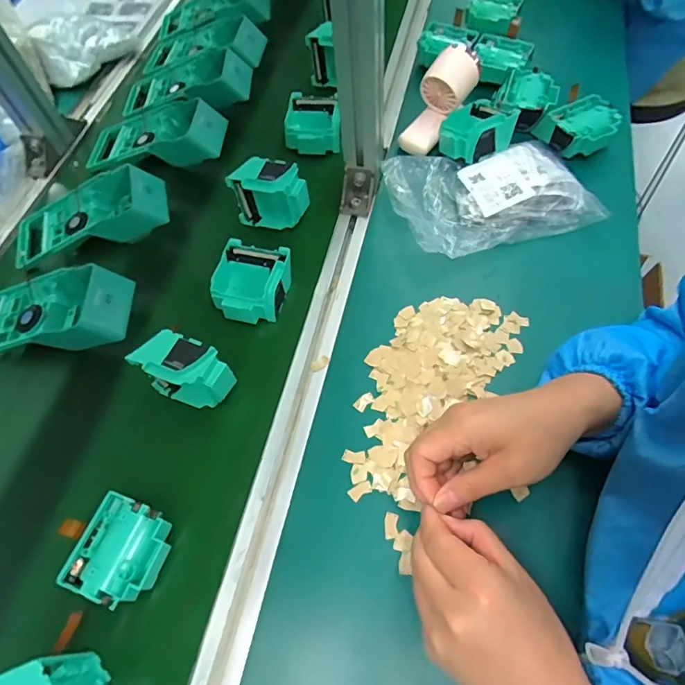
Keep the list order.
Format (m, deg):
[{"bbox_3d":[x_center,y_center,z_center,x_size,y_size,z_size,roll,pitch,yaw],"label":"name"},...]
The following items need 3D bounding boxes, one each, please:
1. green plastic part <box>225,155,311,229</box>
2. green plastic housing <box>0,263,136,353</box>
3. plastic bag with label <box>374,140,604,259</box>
[{"bbox_3d":[-0.082,-0.169,0.556,0.084,0.076,0.039,9,66,6],"label":"green plastic part"},{"bbox_3d":[-0.320,-0.029,0.517,0.191,0.060,0.092,-1,65,2],"label":"green plastic housing"},{"bbox_3d":[0.166,-0.174,0.549,0.210,0.028,0.140,-15,65,-5],"label":"plastic bag with label"}]

